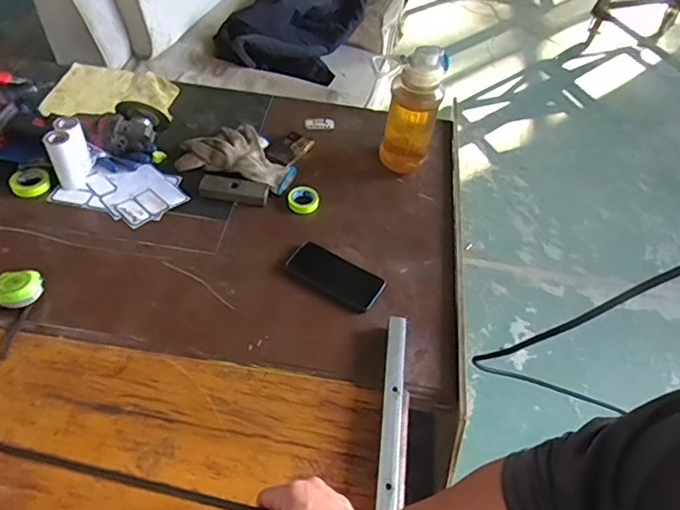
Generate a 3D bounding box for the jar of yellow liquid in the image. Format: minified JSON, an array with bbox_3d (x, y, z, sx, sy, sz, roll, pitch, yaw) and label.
[{"bbox_3d":[0.133,-0.261,0.999,0.095,0.230,0.084,12,49,4],"label":"jar of yellow liquid"}]

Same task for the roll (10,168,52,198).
[{"bbox_3d":[-0.548,-0.128,0.961,0.064,0.019,0.058,-24,56,-24],"label":"roll"}]

